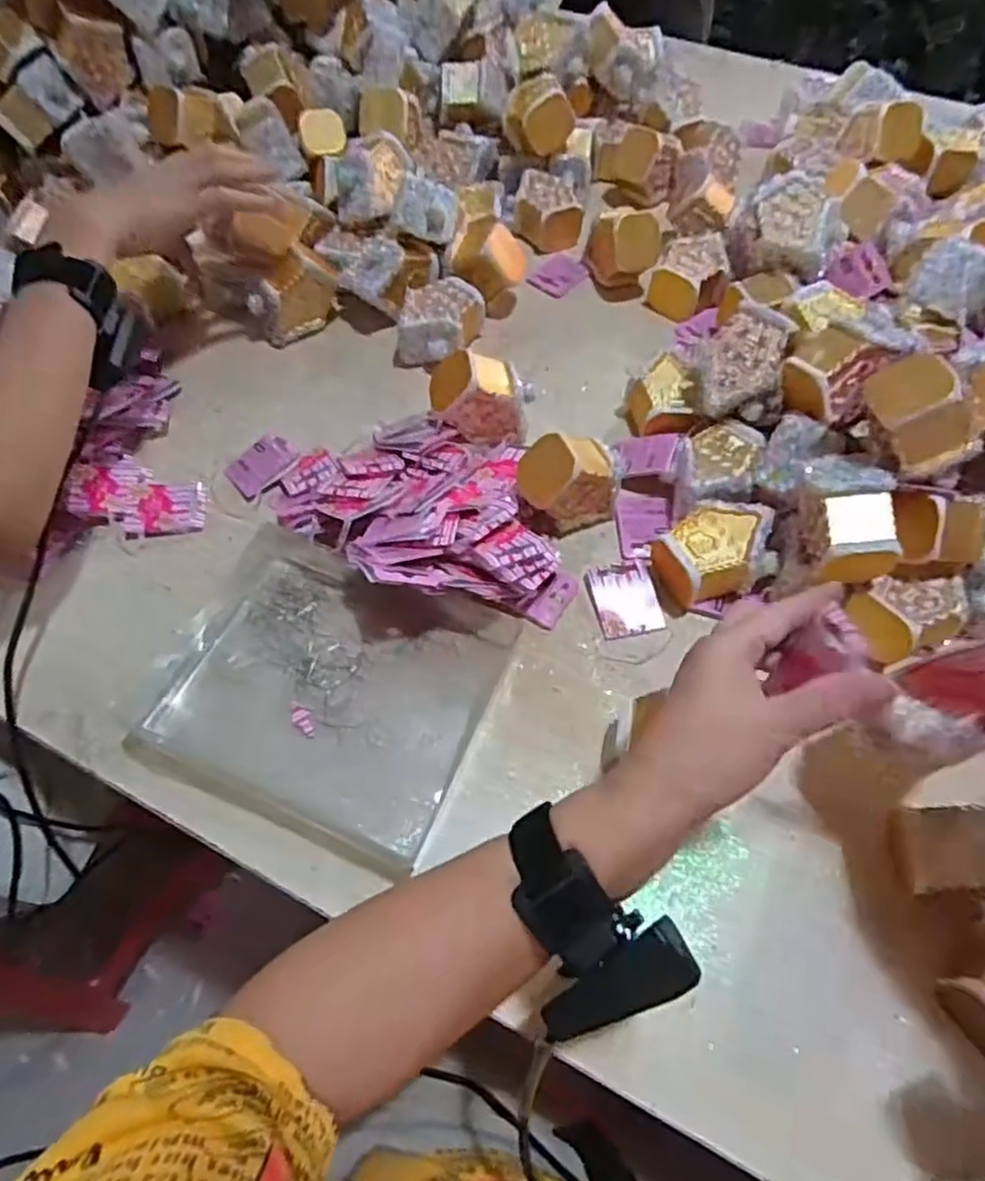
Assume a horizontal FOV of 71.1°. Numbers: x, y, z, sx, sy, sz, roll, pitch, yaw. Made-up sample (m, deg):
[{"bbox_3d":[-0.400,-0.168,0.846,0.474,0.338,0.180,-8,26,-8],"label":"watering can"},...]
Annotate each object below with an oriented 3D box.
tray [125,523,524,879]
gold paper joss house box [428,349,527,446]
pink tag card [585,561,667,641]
[{"bbox_3d":[-0.109,0.063,0.480,0.209,0.033,0.183,20,62,11],"label":"tray"},{"bbox_3d":[-0.011,-0.157,0.568,0.077,0.075,0.047,0,60,0],"label":"gold paper joss house box"},{"bbox_3d":[0.100,0.007,0.516,0.049,0.007,0.055,-12,69,-9],"label":"pink tag card"}]

